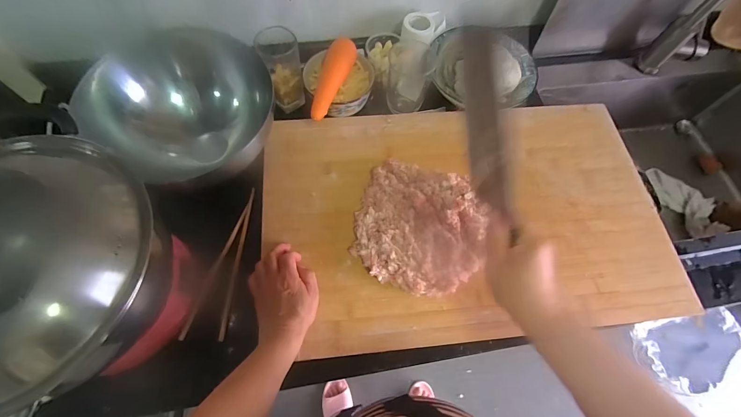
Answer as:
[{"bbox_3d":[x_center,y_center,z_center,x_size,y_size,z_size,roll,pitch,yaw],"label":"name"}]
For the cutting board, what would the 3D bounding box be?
[{"bbox_3d":[0.155,-0.001,0.533,0.627,0.039,0.391,-4,66,-5],"label":"cutting board"}]

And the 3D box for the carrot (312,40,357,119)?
[{"bbox_3d":[-0.067,-0.212,0.550,0.037,0.047,0.165,19,66,5],"label":"carrot"}]

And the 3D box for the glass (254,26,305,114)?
[{"bbox_3d":[-0.149,-0.239,0.567,0.059,0.145,0.065,-11,67,-8],"label":"glass"}]

